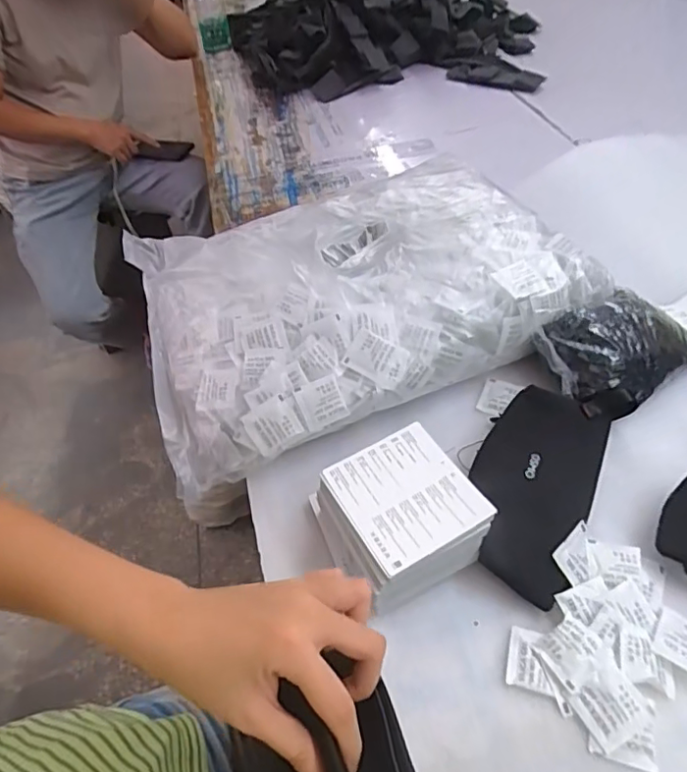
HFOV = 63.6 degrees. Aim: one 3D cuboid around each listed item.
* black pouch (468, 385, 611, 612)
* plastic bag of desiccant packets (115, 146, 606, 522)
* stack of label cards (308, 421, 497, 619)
[{"bbox_3d":[0.157,0.076,0.457,0.093,0.037,0.182,18,52,22],"label":"black pouch"},{"bbox_3d":[-0.013,-0.108,0.608,0.443,0.104,0.353,-23,49,-14],"label":"plastic bag of desiccant packets"},{"bbox_3d":[0.040,0.101,0.425,0.109,0.058,0.099,-24,49,-15],"label":"stack of label cards"}]

